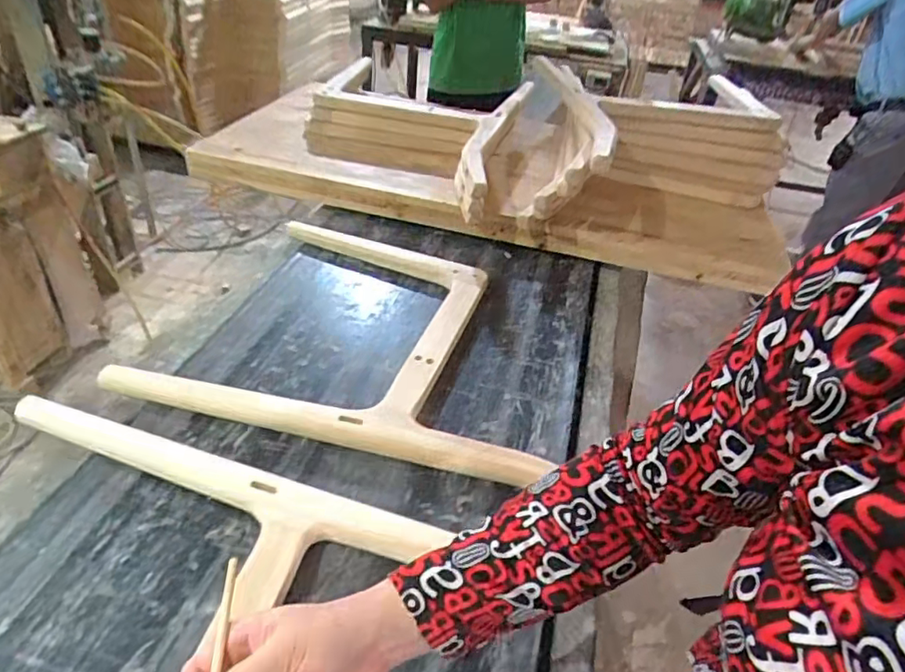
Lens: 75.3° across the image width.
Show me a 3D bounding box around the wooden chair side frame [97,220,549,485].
[{"bbox_3d":[-0.141,-0.021,0.969,0.590,0.047,0.506,10,38,6],"label":"wooden chair side frame"}]

